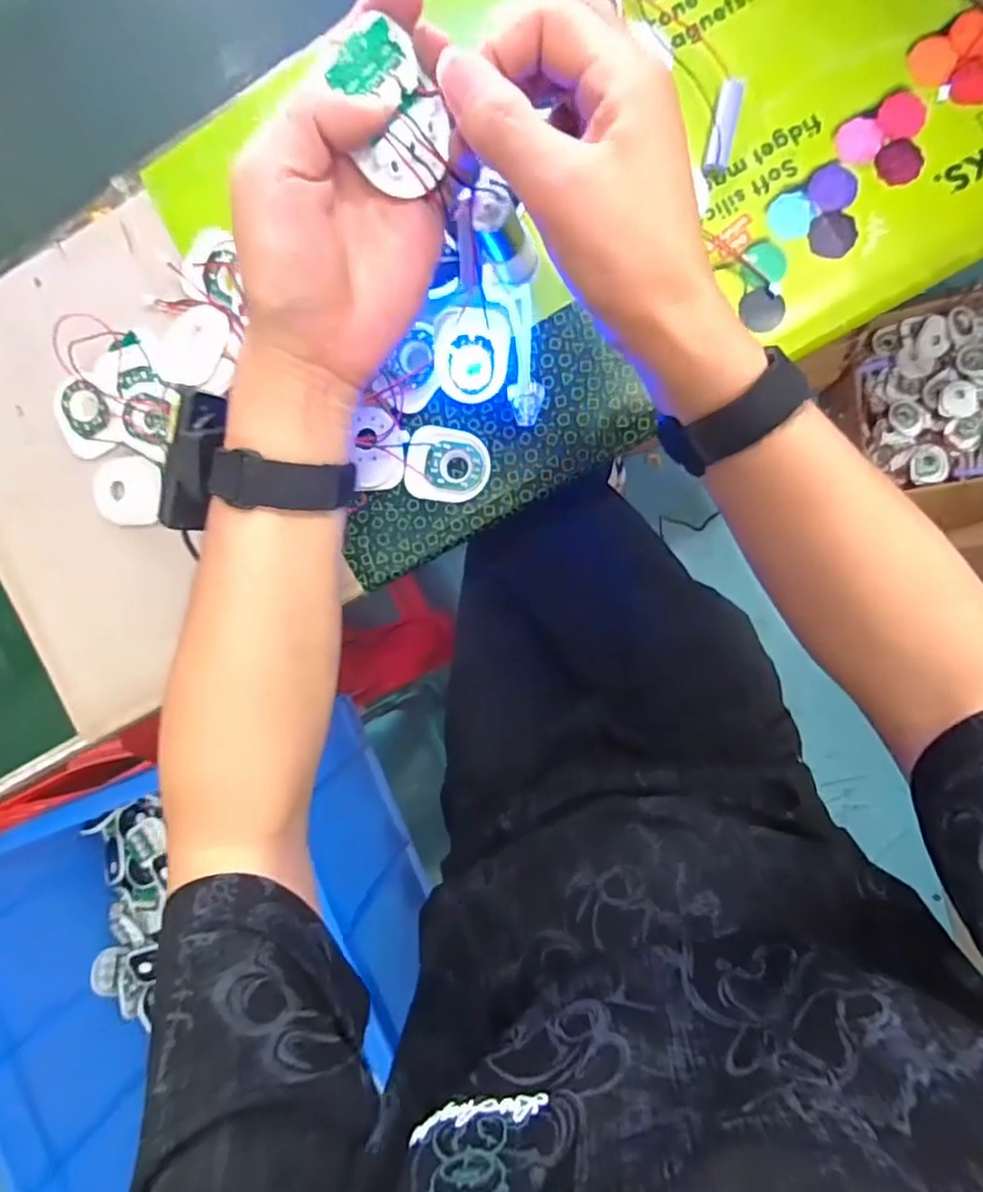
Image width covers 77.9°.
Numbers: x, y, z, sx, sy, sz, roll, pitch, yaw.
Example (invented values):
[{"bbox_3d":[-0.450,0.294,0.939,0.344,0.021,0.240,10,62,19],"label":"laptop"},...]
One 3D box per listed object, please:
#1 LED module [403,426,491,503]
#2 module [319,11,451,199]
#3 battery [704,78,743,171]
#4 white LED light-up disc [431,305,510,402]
[{"bbox_3d":[-0.030,-0.088,0.412,0.056,0.008,0.047,10,93,6],"label":"LED module"},{"bbox_3d":[-0.038,-0.197,0.250,0.041,0.054,0.009,-43,42,-7],"label":"module"},{"bbox_3d":[0.145,-0.292,0.380,0.014,0.014,0.049,12,93,6],"label":"battery"},{"bbox_3d":[-0.012,-0.157,0.394,0.048,0.015,0.058,-4,124,8],"label":"white LED light-up disc"}]

